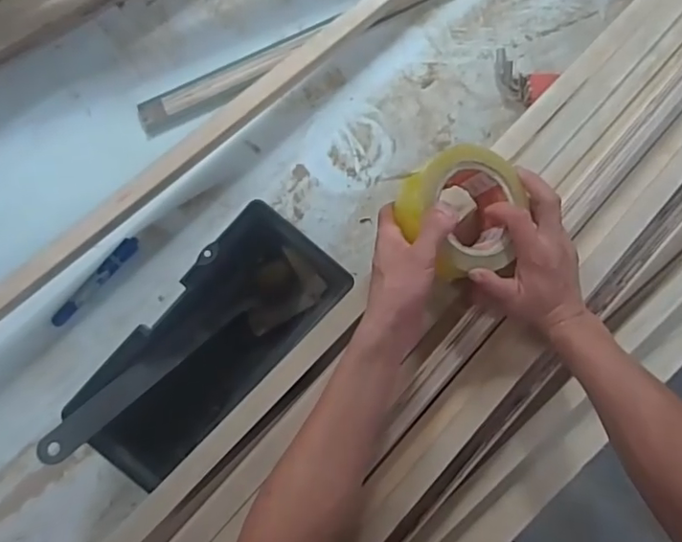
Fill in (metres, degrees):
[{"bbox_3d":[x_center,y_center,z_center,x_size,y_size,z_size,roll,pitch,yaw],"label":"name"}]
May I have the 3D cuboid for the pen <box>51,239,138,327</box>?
[{"bbox_3d":[-0.300,0.012,0.678,0.017,0.011,0.136,42,83,4],"label":"pen"}]

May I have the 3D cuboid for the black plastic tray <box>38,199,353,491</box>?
[{"bbox_3d":[-0.152,0.089,0.617,0.135,0.104,0.335,43,84,4],"label":"black plastic tray"}]

